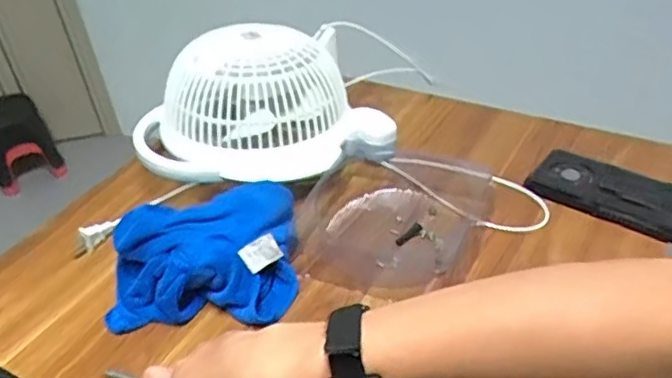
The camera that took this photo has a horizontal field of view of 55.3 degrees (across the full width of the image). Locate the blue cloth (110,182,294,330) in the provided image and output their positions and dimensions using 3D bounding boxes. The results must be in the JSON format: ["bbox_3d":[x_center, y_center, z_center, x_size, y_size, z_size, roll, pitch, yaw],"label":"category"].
[{"bbox_3d":[-0.124,0.056,0.604,0.164,0.072,0.131,-2,38,6],"label":"blue cloth"}]

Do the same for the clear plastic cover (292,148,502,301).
[{"bbox_3d":[0.059,0.023,0.657,0.175,0.041,0.198,12,42,23],"label":"clear plastic cover"}]

